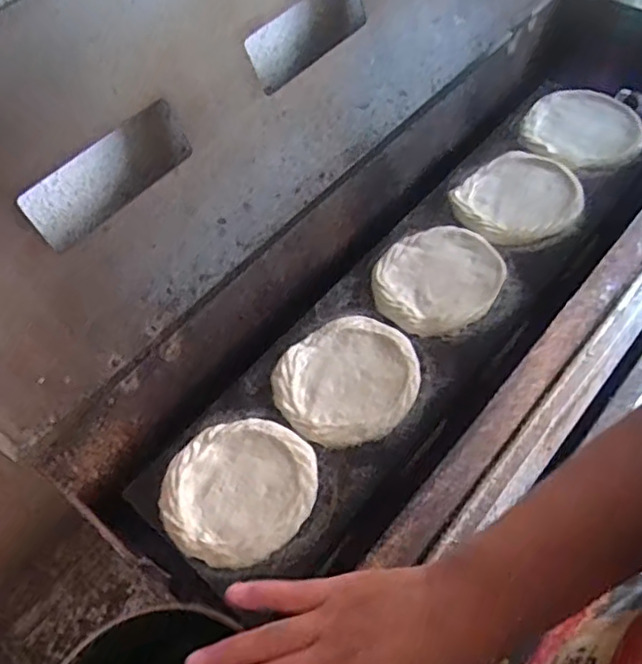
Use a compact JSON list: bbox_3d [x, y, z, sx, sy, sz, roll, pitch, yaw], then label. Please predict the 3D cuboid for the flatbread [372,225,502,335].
[{"bbox_3d":[0.126,-0.059,0.680,0.128,0.015,0.141,21,60,18],"label":"flatbread"}]

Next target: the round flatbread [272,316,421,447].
[{"bbox_3d":[0.028,0.047,0.622,0.141,0.011,0.131,-2,56,3],"label":"round flatbread"}]

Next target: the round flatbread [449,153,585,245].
[{"bbox_3d":[0.235,-0.158,0.736,0.151,0.014,0.130,-20,57,-9],"label":"round flatbread"}]

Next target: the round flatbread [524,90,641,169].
[{"bbox_3d":[0.333,-0.258,0.789,0.141,0.021,0.126,24,61,20],"label":"round flatbread"}]

